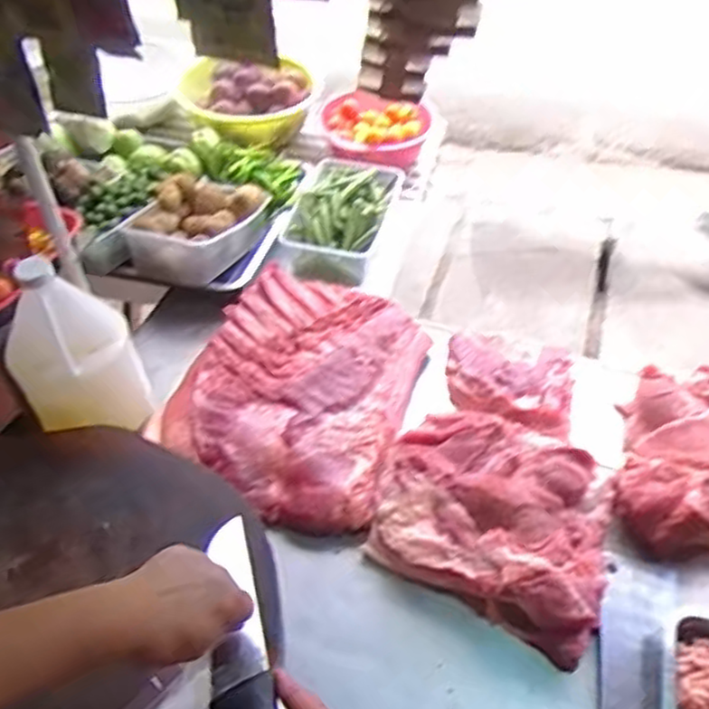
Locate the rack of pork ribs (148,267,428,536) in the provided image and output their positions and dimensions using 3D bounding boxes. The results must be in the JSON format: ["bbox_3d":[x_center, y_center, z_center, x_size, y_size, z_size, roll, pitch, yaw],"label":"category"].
[{"bbox_3d":[-0.084,0.043,1.010,0.316,0.047,0.372,13,50,14],"label":"rack of pork ribs"}]

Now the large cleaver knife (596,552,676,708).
[{"bbox_3d":[0.274,0.363,0.733,0.076,0.020,0.371,15,51,15],"label":"large cleaver knife"}]

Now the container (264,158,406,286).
[{"bbox_3d":[-0.022,-0.239,1.249,0.164,0.087,0.268,14,50,14],"label":"container"}]

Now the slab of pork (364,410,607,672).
[{"bbox_3d":[0.167,0.188,0.866,0.293,0.071,0.229,23,53,21],"label":"slab of pork"}]

